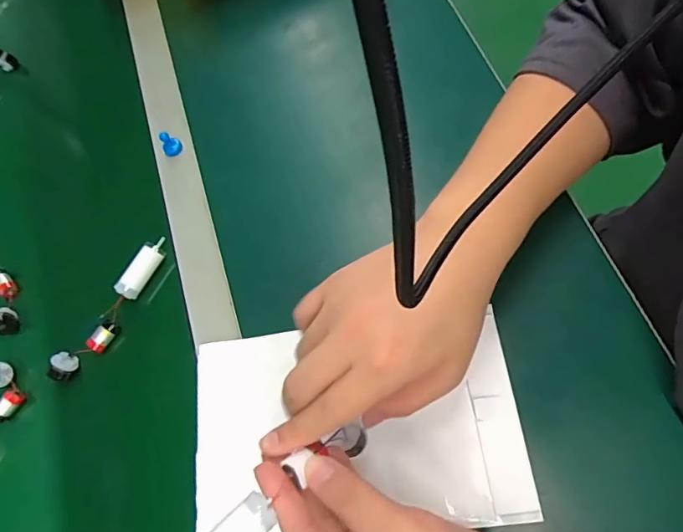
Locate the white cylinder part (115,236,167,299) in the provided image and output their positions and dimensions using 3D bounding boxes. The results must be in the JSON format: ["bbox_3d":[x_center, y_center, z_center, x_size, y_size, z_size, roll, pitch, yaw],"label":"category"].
[{"bbox_3d":[-0.179,0.001,0.427,0.017,0.017,0.060,26,77,7],"label":"white cylinder part"}]

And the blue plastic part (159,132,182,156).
[{"bbox_3d":[-0.169,-0.120,0.466,0.017,0.023,0.015,-21,76,-5],"label":"blue plastic part"}]

